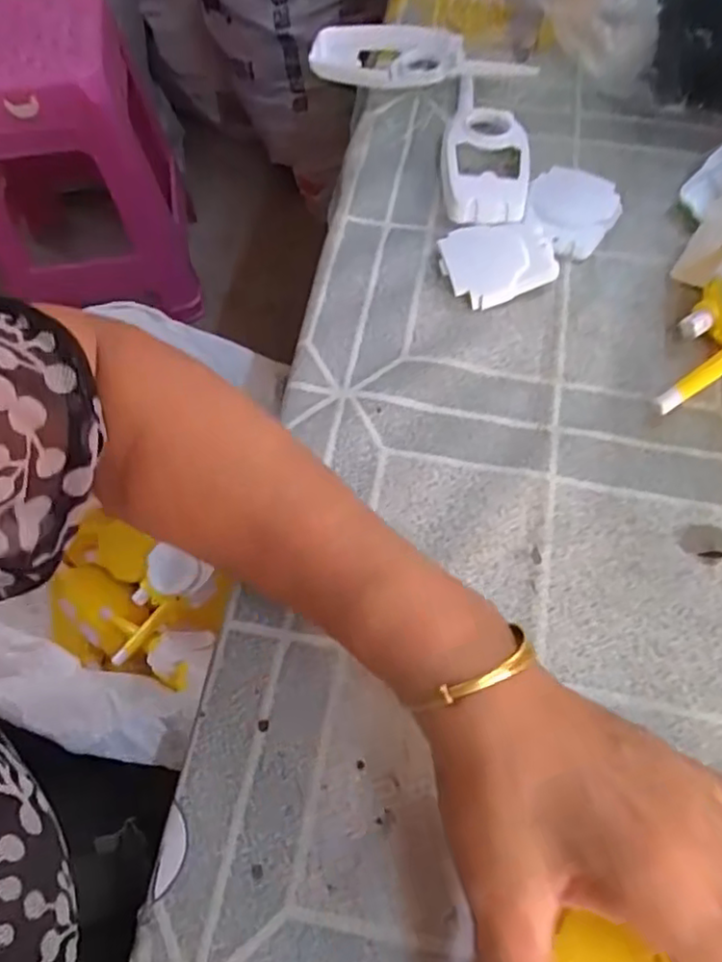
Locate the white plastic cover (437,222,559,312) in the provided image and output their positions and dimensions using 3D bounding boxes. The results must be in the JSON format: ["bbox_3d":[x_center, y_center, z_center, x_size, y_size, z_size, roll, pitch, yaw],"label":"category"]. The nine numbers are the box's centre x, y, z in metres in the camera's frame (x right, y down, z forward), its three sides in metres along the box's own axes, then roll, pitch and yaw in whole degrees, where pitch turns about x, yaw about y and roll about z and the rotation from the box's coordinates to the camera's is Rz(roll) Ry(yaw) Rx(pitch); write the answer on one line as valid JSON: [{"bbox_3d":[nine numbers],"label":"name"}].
[{"bbox_3d":[0.080,-0.131,0.384,0.063,0.011,0.055,-20,65,-8],"label":"white plastic cover"}]

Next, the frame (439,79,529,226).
[{"bbox_3d":[0.080,-0.213,0.414,0.053,0.012,0.119,6,65,4],"label":"frame"}]

